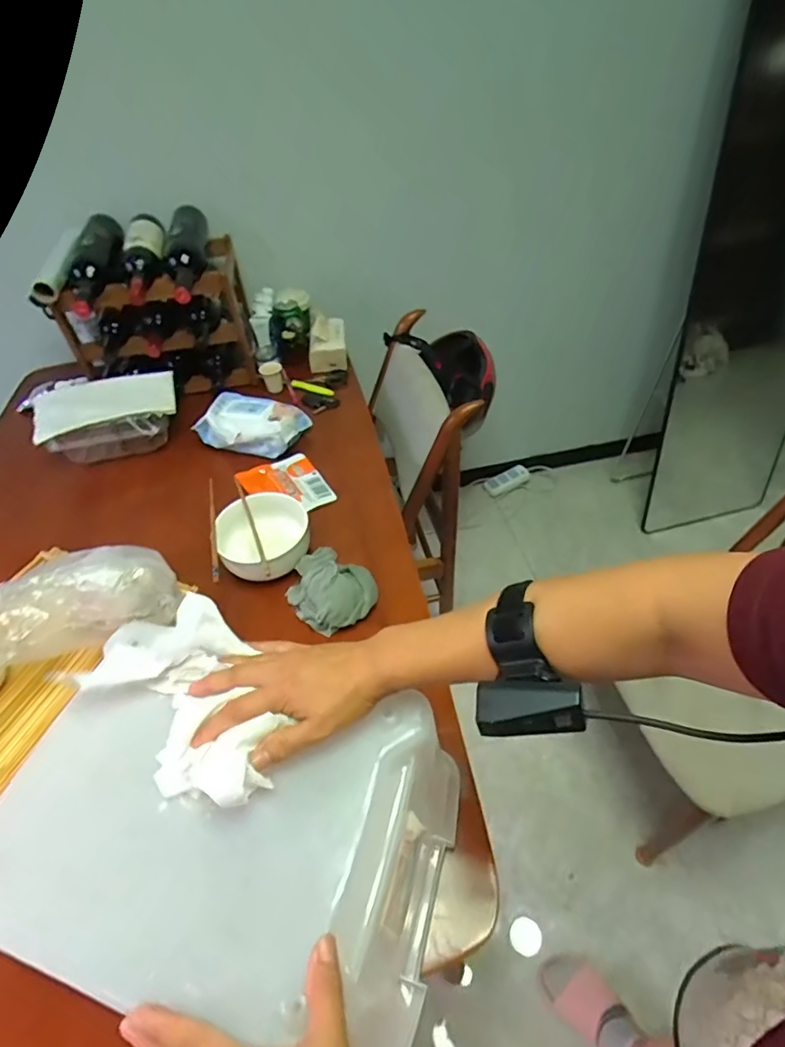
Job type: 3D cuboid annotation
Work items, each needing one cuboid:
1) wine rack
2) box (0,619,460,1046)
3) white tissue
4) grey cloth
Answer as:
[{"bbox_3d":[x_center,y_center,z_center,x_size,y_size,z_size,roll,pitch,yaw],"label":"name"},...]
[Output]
[{"bbox_3d":[-0.521,-0.463,1.144,0.377,0.305,0.281,-17,47,-11],"label":"wine rack"},{"bbox_3d":[-0.122,0.293,0.489,0.351,0.225,0.252,12,49,15],"label":"box"},{"bbox_3d":[-0.164,0.144,0.450,0.194,0.040,0.133,27,54,27],"label":"white tissue"},{"bbox_3d":[-0.091,0.091,0.774,0.126,0.060,0.115,31,56,30],"label":"grey cloth"}]

